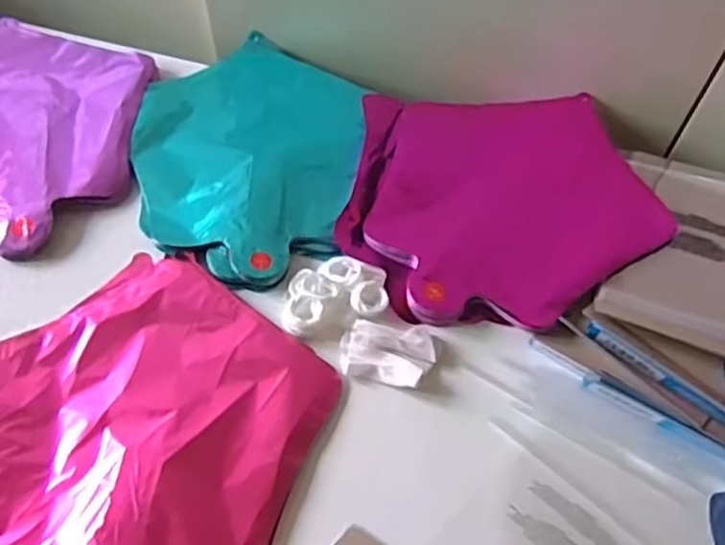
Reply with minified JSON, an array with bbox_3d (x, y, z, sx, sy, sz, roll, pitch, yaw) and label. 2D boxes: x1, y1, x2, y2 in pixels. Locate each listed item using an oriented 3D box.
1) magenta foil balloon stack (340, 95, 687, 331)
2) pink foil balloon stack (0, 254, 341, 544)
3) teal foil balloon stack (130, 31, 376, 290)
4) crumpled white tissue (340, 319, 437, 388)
[{"bbox_3d":[0.110,-0.063,0.546,0.245,0.015,0.222,-2,58,-4],"label":"magenta foil balloon stack"},{"bbox_3d":[-0.148,0.105,0.431,0.220,0.014,0.241,26,60,13],"label":"pink foil balloon stack"},{"bbox_3d":[-0.097,-0.105,0.573,0.185,0.022,0.254,7,58,2],"label":"teal foil balloon stack"},{"bbox_3d":[0.018,0.056,0.472,0.063,0.011,0.042,12,58,5],"label":"crumpled white tissue"}]

